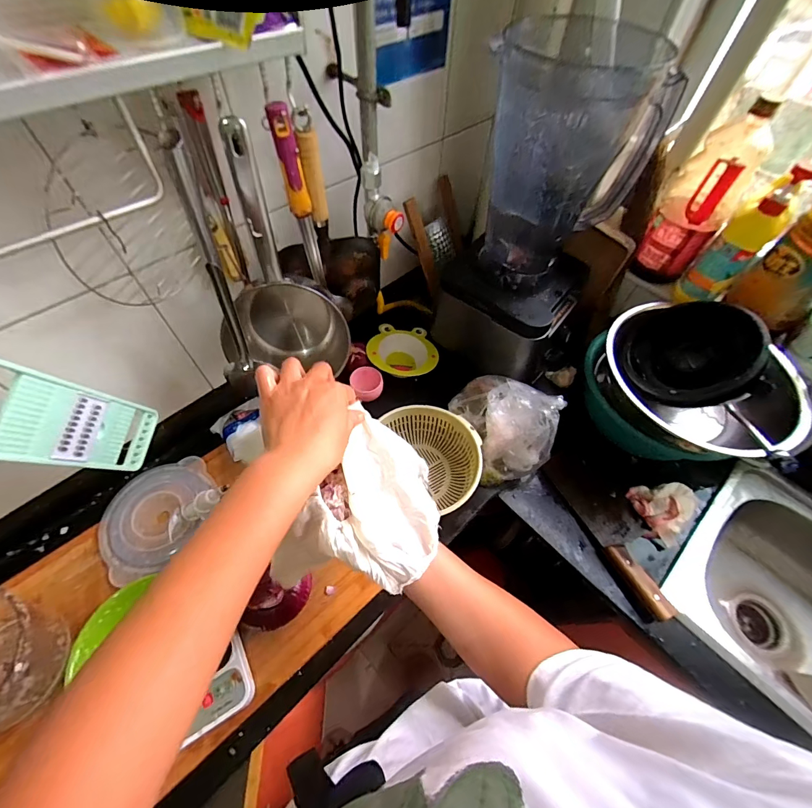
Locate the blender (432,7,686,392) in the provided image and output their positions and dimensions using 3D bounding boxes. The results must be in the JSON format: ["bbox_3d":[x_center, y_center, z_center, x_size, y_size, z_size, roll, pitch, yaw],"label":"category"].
[{"bbox_3d":[0.223,-0.279,0.622,0.229,0.456,0.236,34,63,16],"label":"blender"}]

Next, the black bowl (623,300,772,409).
[{"bbox_3d":[0.462,-0.086,0.612,0.085,0.158,0.189,-20,63,-33],"label":"black bowl"}]

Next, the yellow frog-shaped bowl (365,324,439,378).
[{"bbox_3d":[-0.011,-0.113,0.820,0.143,0.058,0.128,-7,60,-8],"label":"yellow frog-shaped bowl"}]

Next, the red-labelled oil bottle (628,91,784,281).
[{"bbox_3d":[0.505,-0.348,0.651,0.111,0.268,0.098,33,62,15],"label":"red-labelled oil bottle"}]

